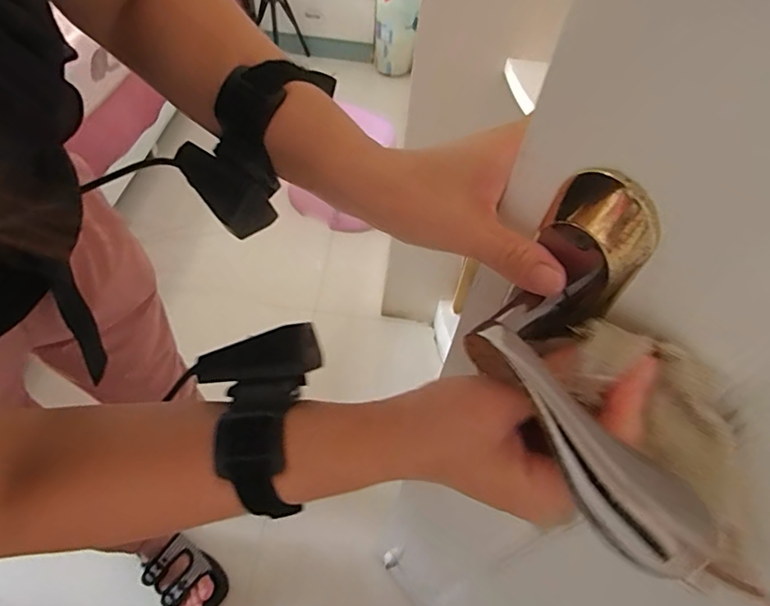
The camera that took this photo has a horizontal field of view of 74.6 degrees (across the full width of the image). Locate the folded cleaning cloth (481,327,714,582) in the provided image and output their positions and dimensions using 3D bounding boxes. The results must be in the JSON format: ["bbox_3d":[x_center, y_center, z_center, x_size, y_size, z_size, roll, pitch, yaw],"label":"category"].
[{"bbox_3d":[0.079,0.055,0.205,0.032,0.016,0.112,-30,70,-24],"label":"folded cleaning cloth"}]

